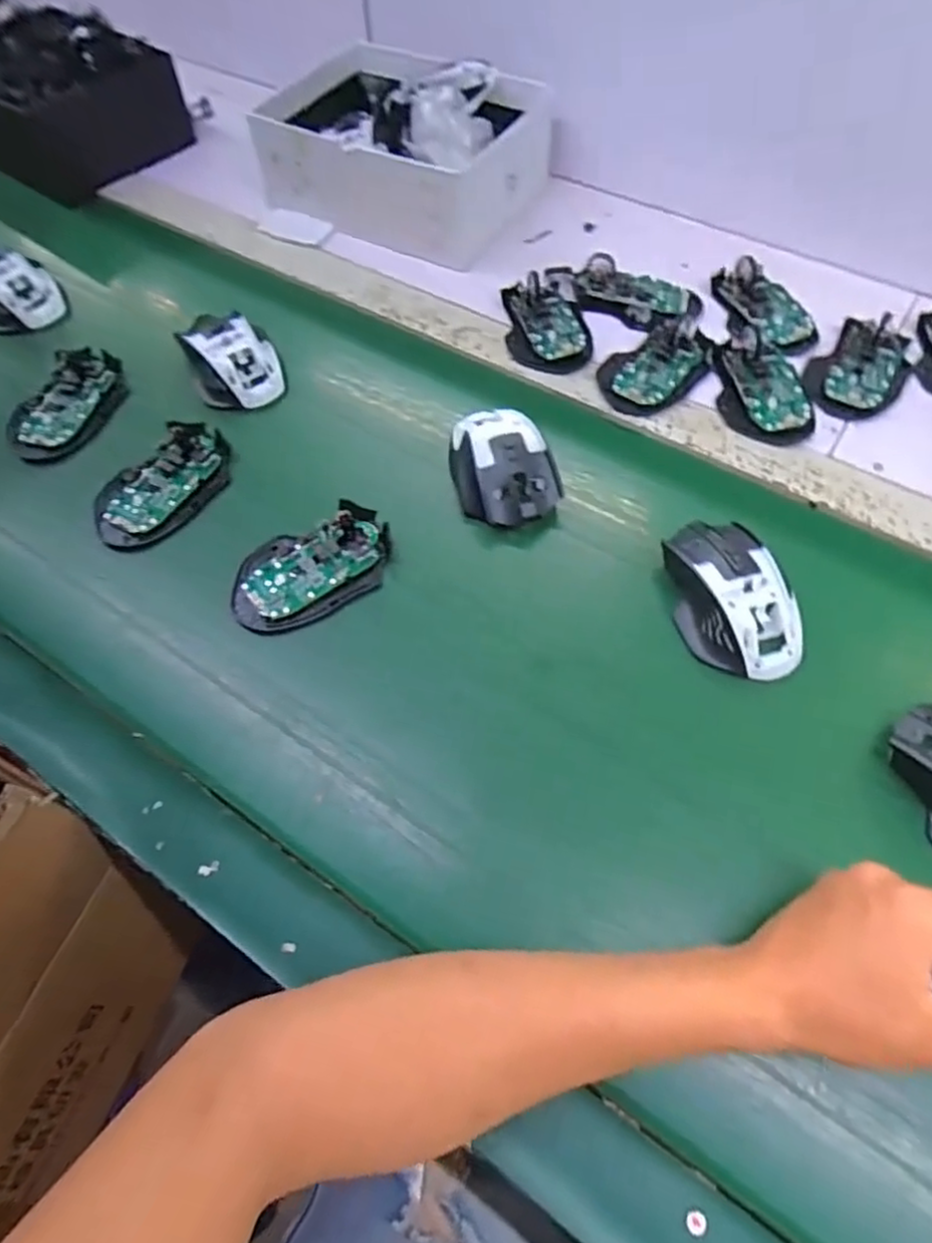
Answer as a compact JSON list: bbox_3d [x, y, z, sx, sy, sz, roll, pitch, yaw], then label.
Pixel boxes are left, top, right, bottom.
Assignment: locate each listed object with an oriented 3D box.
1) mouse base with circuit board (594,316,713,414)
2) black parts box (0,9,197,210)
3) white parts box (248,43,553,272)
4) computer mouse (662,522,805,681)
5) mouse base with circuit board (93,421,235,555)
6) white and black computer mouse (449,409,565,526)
[{"bbox_3d":[0.161,-0.218,0.564,0.116,0.025,0.065,-39,70,-19],"label":"mouse base with circuit board"},{"bbox_3d":[-0.463,-0.585,0.750,0.233,0.105,0.181,33,66,19],"label":"black parts box"},{"bbox_3d":[-0.060,-0.478,0.674,0.244,0.098,0.193,25,64,16],"label":"white parts box"},{"bbox_3d":[0.172,-0.018,0.441,0.066,0.044,0.111,-10,60,-3],"label":"computer mouse"},{"bbox_3d":[-0.224,-0.103,0.501,0.065,0.018,0.114,34,67,20],"label":"mouse base with circuit board"},{"bbox_3d":[0.027,-0.117,0.501,0.070,0.034,0.098,-12,60,-4],"label":"white and black computer mouse"}]

